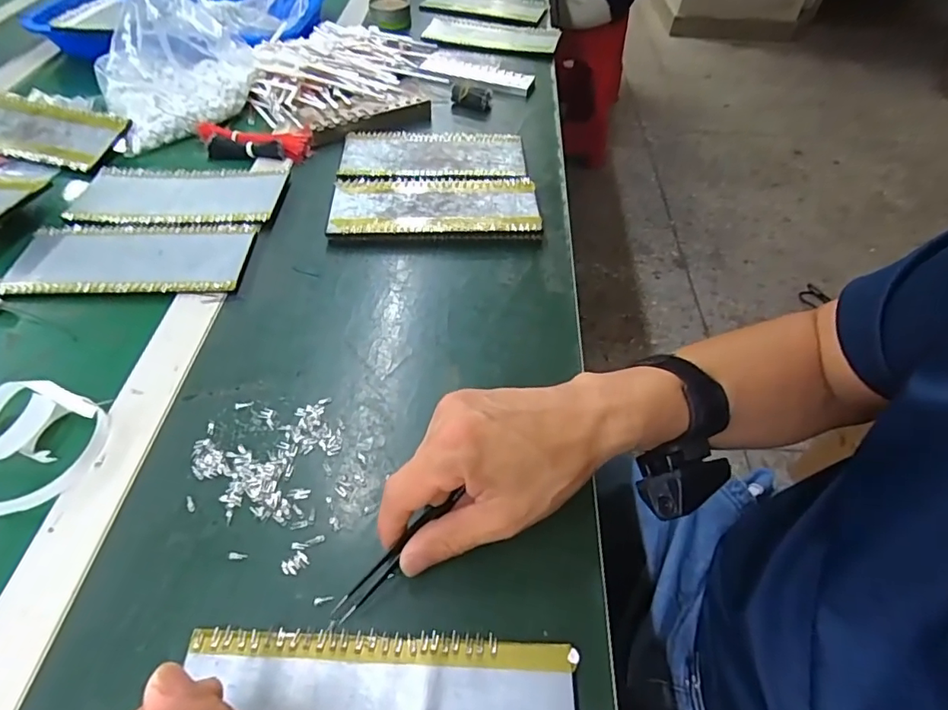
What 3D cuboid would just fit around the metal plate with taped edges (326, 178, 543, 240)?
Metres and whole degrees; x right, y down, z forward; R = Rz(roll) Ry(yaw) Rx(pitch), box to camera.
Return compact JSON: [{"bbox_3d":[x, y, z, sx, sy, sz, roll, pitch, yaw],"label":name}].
[{"bbox_3d":[-0.038,-0.146,0.510,0.200,0.018,0.092,0,52,-3],"label":"metal plate with taped edges"}]

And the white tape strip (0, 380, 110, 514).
[{"bbox_3d":[-0.286,0.053,0.338,0.073,0.022,0.086,-32,60,-25],"label":"white tape strip"}]

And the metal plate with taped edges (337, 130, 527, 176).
[{"bbox_3d":[-0.045,-0.227,0.578,0.199,0.009,0.091,1,52,-2],"label":"metal plate with taped edges"}]

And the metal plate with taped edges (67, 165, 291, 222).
[{"bbox_3d":[-0.295,-0.159,0.512,0.199,0.006,0.085,1,54,1],"label":"metal plate with taped edges"}]

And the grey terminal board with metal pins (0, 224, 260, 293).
[{"bbox_3d":[-0.307,-0.087,0.456,0.206,0.008,0.086,1,52,-3],"label":"grey terminal board with metal pins"}]

